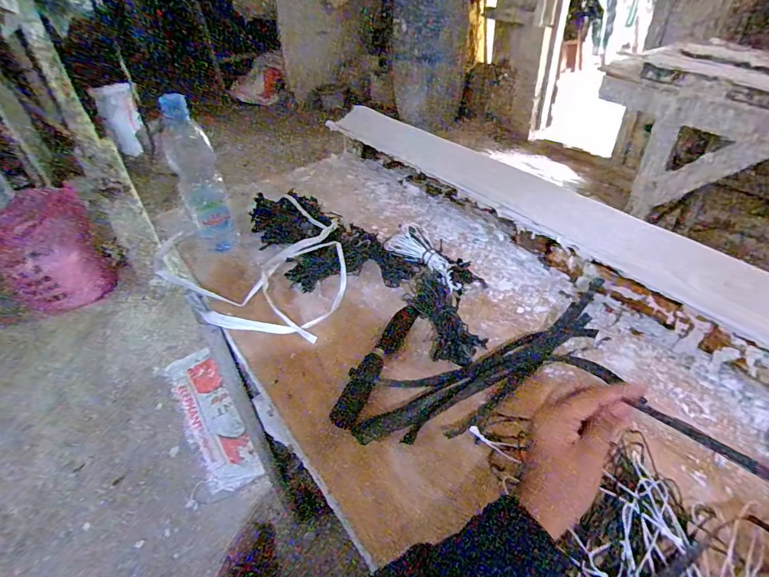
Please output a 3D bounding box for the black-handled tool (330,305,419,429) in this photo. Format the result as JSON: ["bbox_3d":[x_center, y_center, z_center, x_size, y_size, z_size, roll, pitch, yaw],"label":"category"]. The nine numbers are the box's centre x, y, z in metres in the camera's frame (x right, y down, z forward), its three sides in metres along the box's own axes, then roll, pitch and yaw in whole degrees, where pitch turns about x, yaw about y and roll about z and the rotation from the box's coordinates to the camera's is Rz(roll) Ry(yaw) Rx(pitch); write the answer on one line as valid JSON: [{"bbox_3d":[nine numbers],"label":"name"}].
[{"bbox_3d":[-0.008,0.086,0.521,0.032,0.016,0.195,16,45,20],"label":"black-handled tool"}]

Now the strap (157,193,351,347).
[{"bbox_3d":[-0.150,-0.037,0.638,0.229,0.055,0.244,24,48,27],"label":"strap"}]

